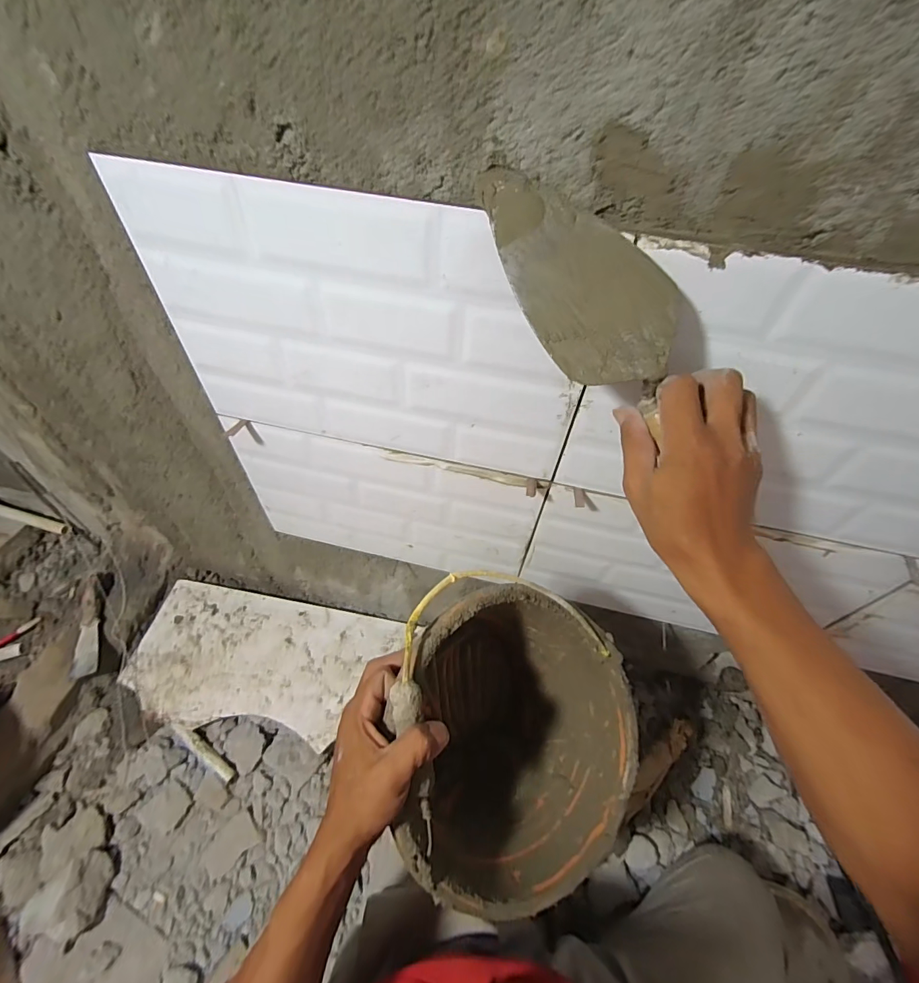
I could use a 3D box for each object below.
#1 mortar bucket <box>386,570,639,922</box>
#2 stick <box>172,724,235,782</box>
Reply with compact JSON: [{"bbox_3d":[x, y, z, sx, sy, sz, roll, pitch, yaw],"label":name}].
[{"bbox_3d":[0.051,0.256,0.481,0.274,0.260,0.274,4,72,-12],"label":"mortar bucket"},{"bbox_3d":[-0.434,0.443,0.728,0.129,0.016,0.021,36,55,8],"label":"stick"}]

